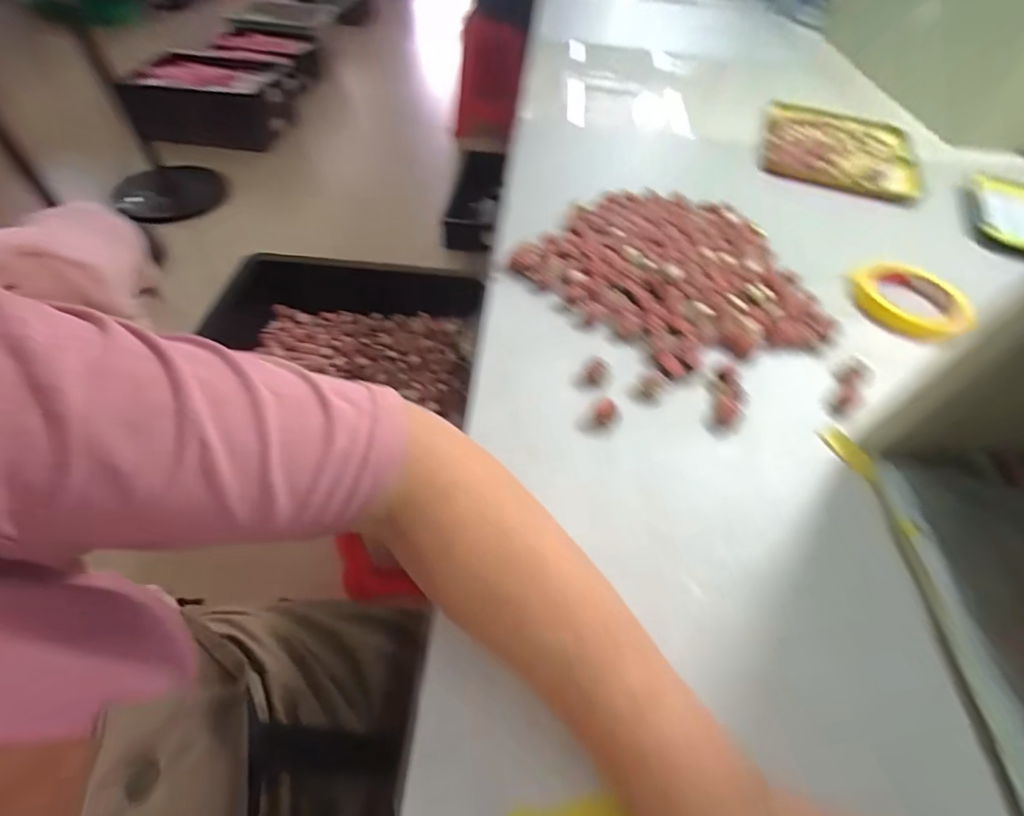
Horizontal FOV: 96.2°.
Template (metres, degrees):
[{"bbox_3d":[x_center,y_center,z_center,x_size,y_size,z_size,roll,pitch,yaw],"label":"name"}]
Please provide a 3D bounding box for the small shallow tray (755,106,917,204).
[{"bbox_3d":[0.470,-0.375,0.668,0.200,0.034,0.245,18,53,12],"label":"small shallow tray"}]

